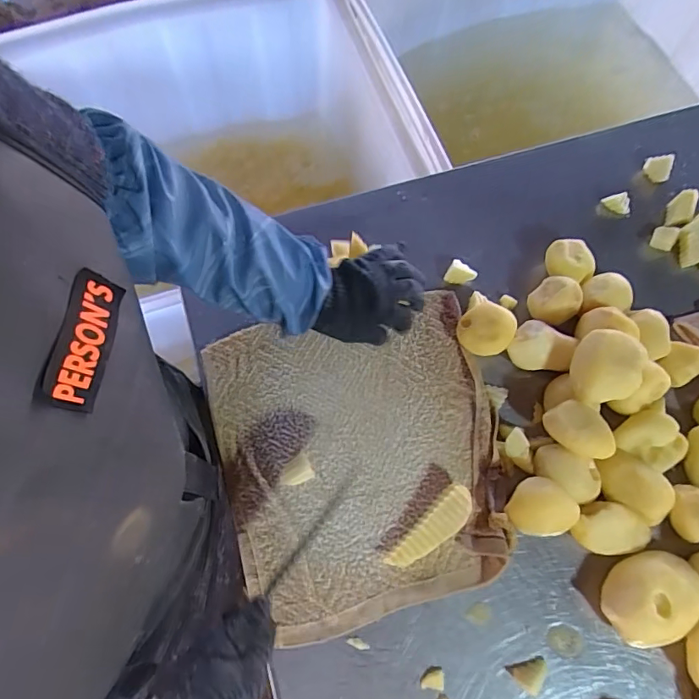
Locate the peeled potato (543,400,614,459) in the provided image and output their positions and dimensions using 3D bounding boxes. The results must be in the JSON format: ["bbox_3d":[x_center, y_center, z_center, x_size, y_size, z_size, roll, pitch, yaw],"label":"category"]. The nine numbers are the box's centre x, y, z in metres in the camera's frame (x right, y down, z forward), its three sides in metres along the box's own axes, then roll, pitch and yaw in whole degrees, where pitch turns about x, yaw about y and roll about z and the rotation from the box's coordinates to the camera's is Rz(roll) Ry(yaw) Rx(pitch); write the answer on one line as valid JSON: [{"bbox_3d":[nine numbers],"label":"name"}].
[{"bbox_3d":[0.241,0.087,0.506,0.043,0.033,0.070,-40,77,-12],"label":"peeled potato"}]

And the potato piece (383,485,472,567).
[{"bbox_3d":[0.086,0.189,0.502,0.032,0.028,0.106,43,76,13],"label":"potato piece"}]

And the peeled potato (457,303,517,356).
[{"bbox_3d":[0.157,-0.022,0.559,0.060,0.054,0.053,37,75,11],"label":"peeled potato"}]

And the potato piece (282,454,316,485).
[{"bbox_3d":[-0.059,0.134,0.530,0.035,0.012,0.027,-25,73,-8],"label":"potato piece"}]

